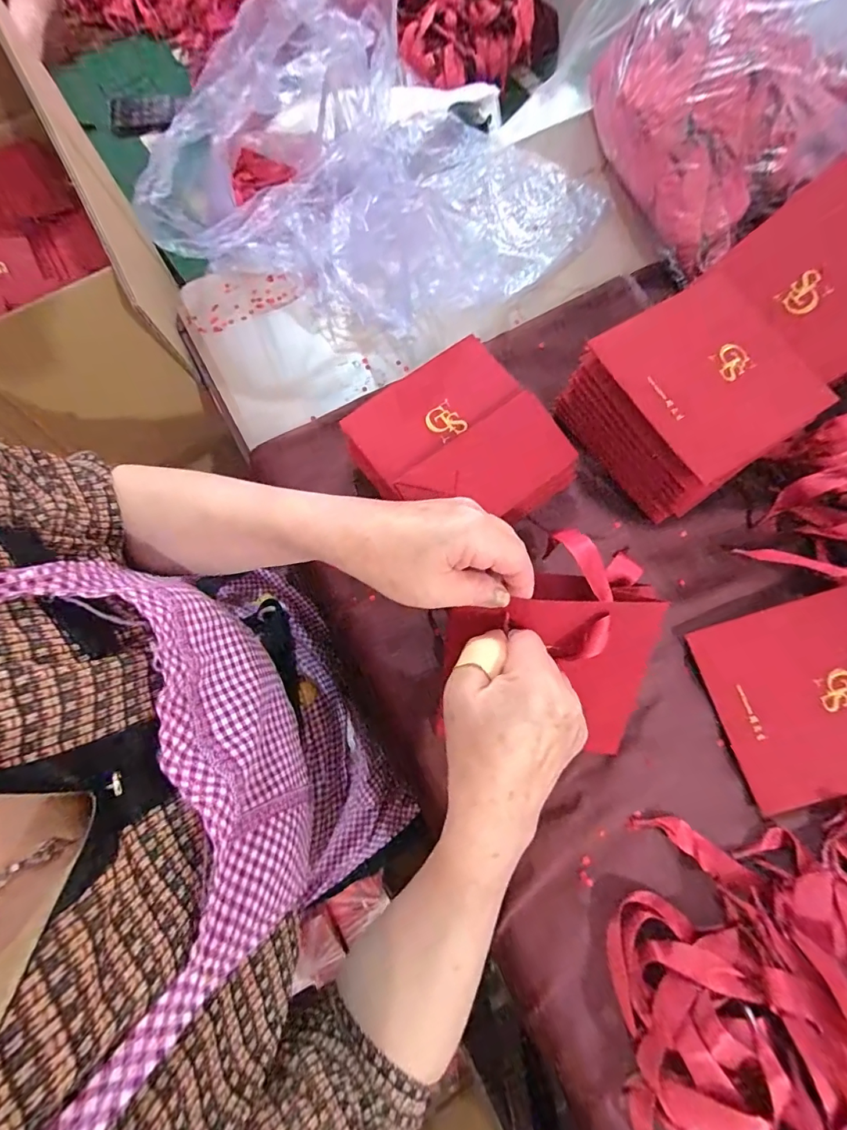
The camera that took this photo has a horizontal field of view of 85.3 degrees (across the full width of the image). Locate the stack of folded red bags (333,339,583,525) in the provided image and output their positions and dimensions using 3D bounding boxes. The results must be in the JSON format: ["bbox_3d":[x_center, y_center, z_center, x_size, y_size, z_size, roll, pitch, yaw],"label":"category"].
[{"bbox_3d":[0.026,-0.094,0.389,0.145,0.049,0.153,-35,79,-8],"label":"stack of folded red bags"}]

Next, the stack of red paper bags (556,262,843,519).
[{"bbox_3d":[0.217,-0.135,0.383,0.164,0.079,0.142,-32,78,-7],"label":"stack of red paper bags"}]

